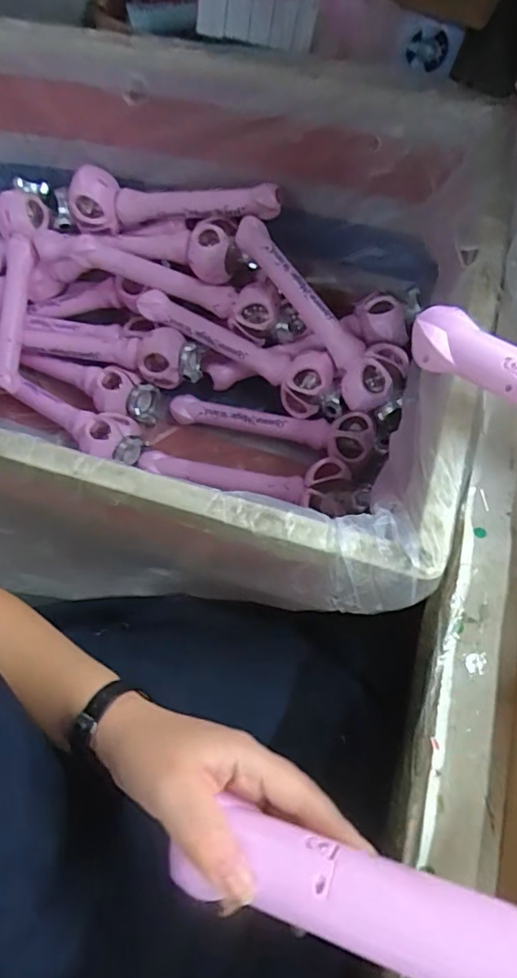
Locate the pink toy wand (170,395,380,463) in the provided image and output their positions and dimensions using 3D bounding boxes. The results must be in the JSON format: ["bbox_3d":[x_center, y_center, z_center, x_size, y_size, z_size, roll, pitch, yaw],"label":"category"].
[{"bbox_3d":[0.016,-0.099,0.876,0.327,0.055,0.062,12,64,7],"label":"pink toy wand"}]

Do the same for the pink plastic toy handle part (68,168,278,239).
[{"bbox_3d":[-0.131,-0.435,0.848,0.320,0.096,0.053,6,63,3],"label":"pink plastic toy handle part"}]

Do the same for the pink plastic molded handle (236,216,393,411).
[{"bbox_3d":[0.074,-0.257,0.832,0.061,0.085,0.332,-40,95,-18],"label":"pink plastic molded handle"}]

